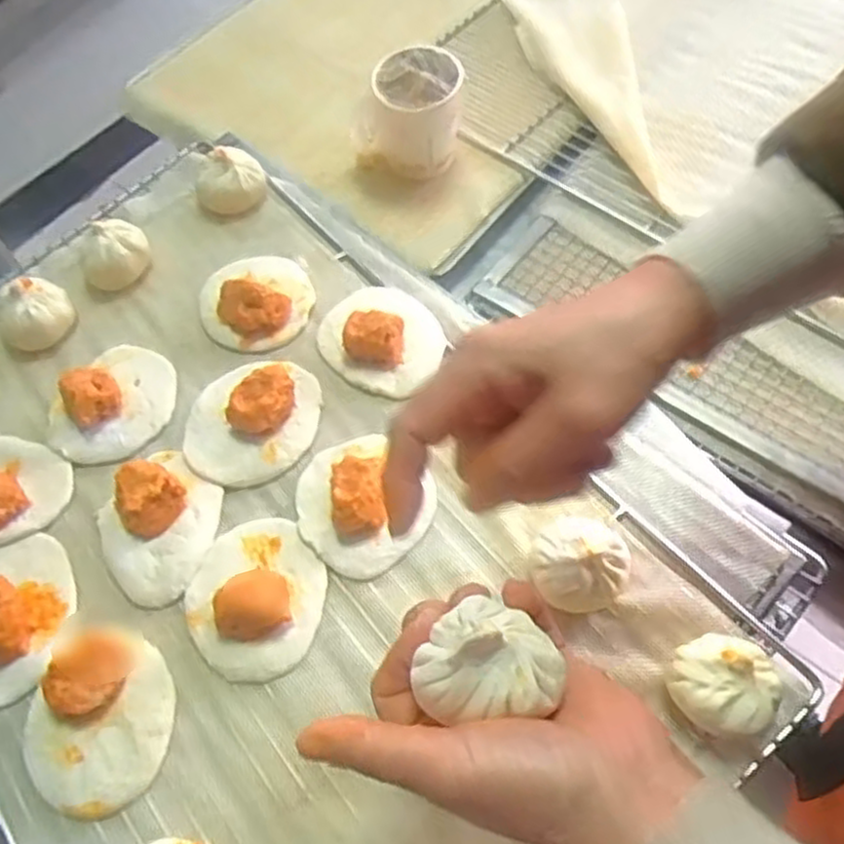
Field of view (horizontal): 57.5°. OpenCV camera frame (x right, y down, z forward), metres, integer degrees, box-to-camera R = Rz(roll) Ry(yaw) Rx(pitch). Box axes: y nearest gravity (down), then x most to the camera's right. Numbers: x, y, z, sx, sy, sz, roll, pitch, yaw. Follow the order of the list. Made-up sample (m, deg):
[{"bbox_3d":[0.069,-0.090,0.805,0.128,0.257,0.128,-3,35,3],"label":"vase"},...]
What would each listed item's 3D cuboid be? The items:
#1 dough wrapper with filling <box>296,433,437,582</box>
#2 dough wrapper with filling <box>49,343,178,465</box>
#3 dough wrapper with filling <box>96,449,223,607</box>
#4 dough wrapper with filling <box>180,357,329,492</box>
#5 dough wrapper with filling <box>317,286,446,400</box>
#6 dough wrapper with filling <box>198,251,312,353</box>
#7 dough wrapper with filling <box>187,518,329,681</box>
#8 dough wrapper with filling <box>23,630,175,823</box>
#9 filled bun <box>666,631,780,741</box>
[{"bbox_3d":[-0.040,0.047,0.483,0.078,0.031,0.087,-36,66,-16],"label":"dough wrapper with filling"},{"bbox_3d":[-0.220,-0.023,0.530,0.081,0.036,0.092,40,70,21],"label":"dough wrapper with filling"},{"bbox_3d":[-0.168,0.062,0.485,0.082,0.030,0.081,37,69,20],"label":"dough wrapper with filling"},{"bbox_3d":[-0.117,-0.007,0.518,0.082,0.028,0.101,31,67,18],"label":"dough wrapper with filling"},{"bbox_3d":[-0.029,-0.068,0.547,0.082,0.033,0.097,-35,65,-15],"label":"dough wrapper with filling"},{"bbox_3d":[-0.125,-0.096,0.572,0.082,0.029,0.087,-21,62,-8],"label":"dough wrapper with filling"},{"bbox_3d":[-0.102,0.100,0.457,0.079,0.024,0.095,7,62,7],"label":"dough wrapper with filling"},{"bbox_3d":[-0.182,0.166,0.429,0.078,0.018,0.094,11,63,9],"label":"dough wrapper with filling"},{"bbox_3d":[0.160,0.140,0.410,0.051,0.043,0.050,-16,62,-6],"label":"filled bun"}]

